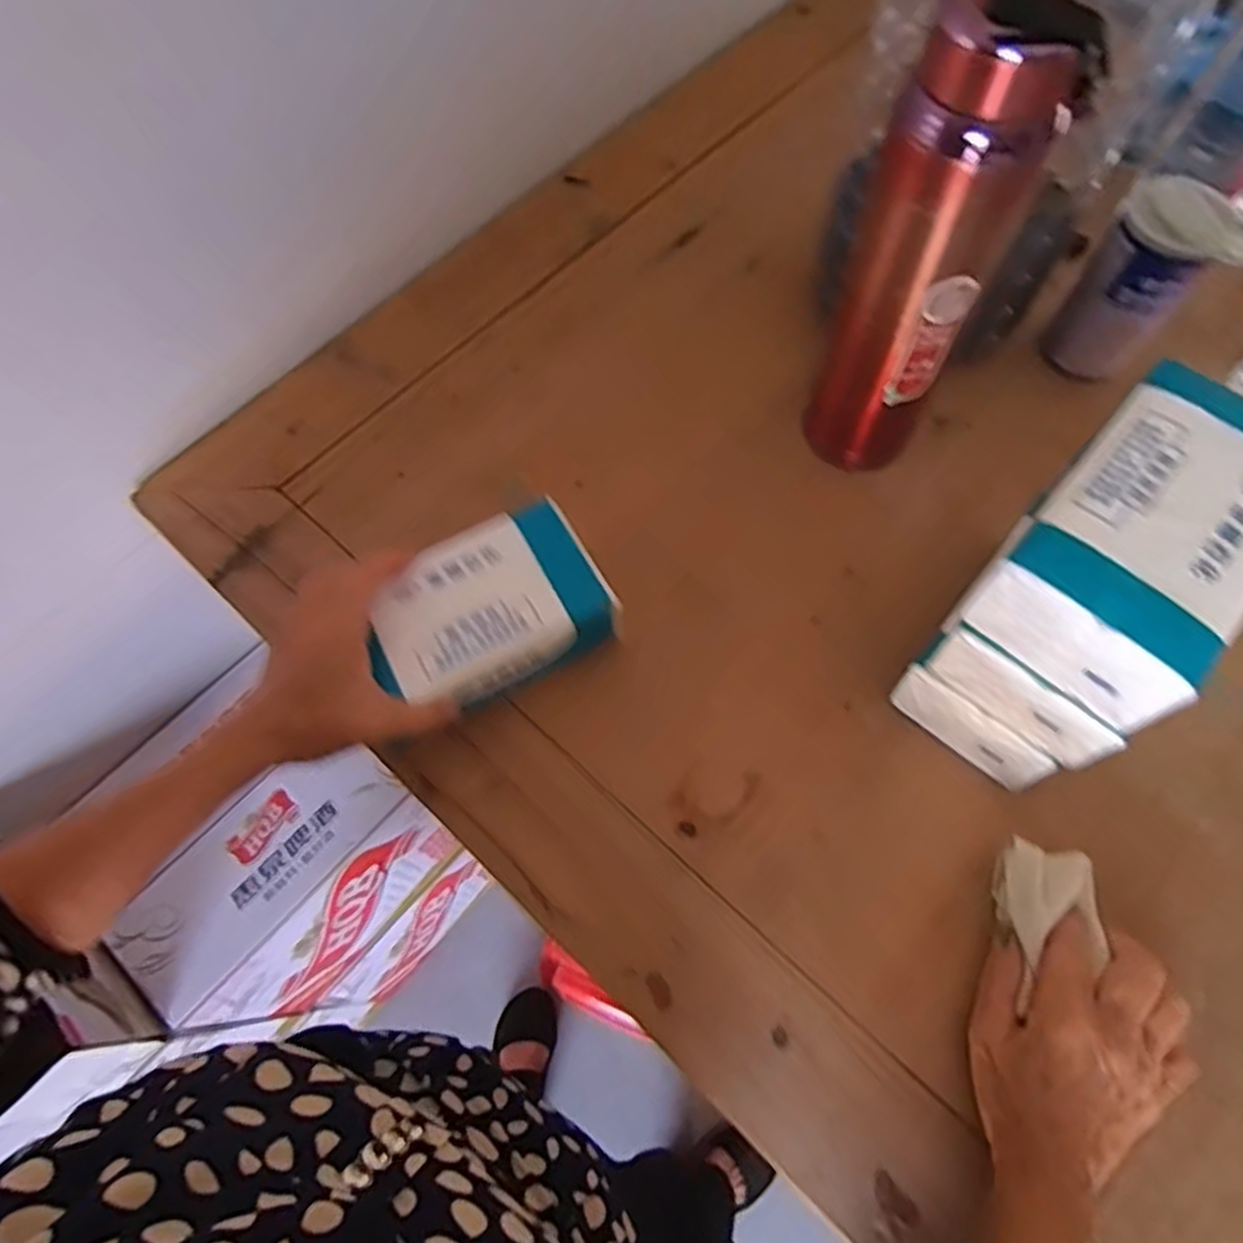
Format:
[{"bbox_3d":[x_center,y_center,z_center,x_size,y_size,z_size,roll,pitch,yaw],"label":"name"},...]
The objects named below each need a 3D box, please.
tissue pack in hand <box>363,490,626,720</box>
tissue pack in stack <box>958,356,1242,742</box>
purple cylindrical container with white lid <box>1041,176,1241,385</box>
[{"bbox_3d":[-0.080,-0.009,0.483,0.134,0.045,0.095,-28,68,-14],"label":"tissue pack in hand"},{"bbox_3d":[0.248,-0.039,0.367,0.094,0.050,0.162,39,73,16],"label":"tissue pack in stack"},{"bbox_3d":[0.358,-0.235,0.549,0.069,0.116,0.062,37,71,16],"label":"purple cylindrical container with white lid"}]

